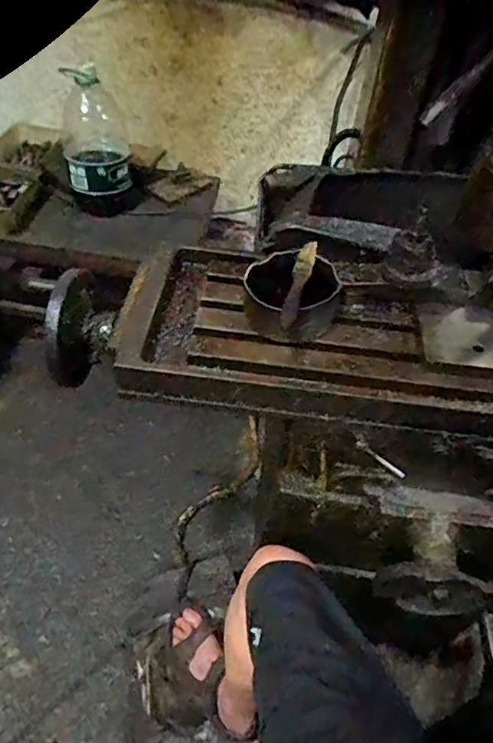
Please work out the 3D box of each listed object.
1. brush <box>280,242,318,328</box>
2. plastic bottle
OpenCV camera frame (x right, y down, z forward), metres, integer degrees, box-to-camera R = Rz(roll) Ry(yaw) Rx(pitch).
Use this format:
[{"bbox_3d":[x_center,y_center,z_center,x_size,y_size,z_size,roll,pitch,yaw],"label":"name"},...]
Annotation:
[{"bbox_3d":[0.061,-0.102,0.599,0.021,0.023,0.126,13,49,5],"label":"brush"},{"bbox_3d":[-0.395,-0.608,1.403,0.183,0.346,0.183,-7,50,-12],"label":"plastic bottle"}]

